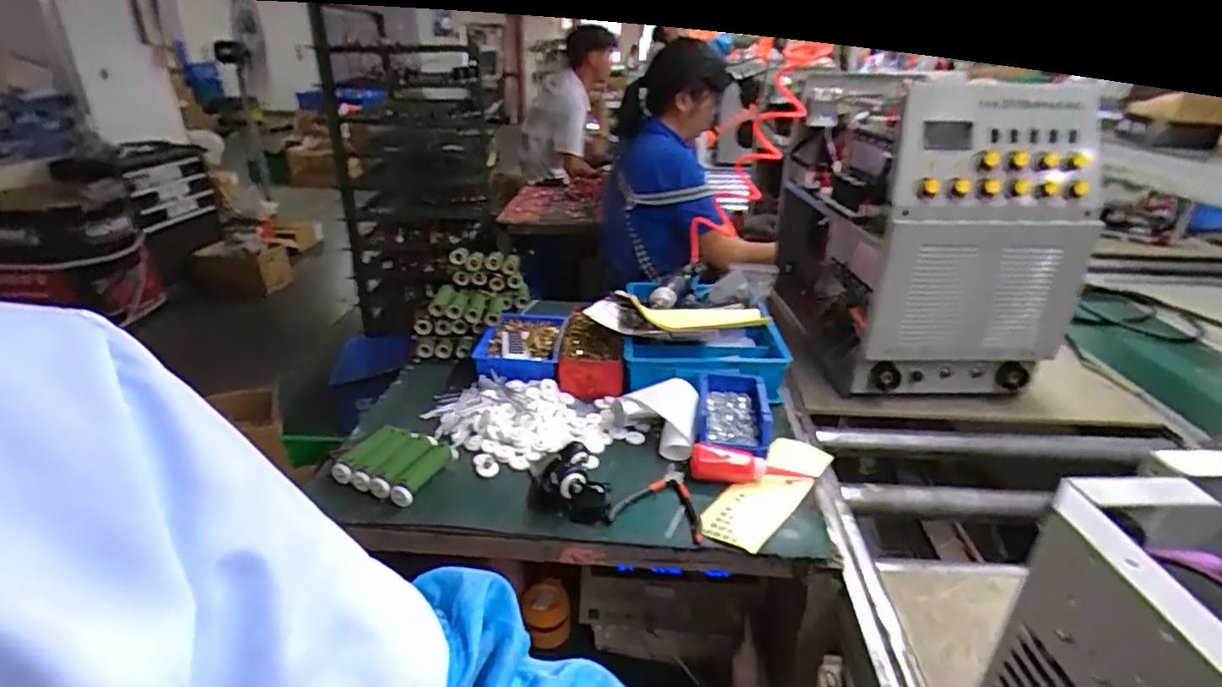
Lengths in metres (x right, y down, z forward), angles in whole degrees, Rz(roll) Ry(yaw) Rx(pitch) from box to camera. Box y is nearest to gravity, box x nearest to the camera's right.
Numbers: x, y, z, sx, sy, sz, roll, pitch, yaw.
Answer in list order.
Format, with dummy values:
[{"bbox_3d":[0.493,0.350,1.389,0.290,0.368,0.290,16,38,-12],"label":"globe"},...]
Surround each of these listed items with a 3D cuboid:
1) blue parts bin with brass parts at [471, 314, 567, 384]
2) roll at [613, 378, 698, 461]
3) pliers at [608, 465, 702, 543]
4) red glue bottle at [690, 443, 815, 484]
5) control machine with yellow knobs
[{"bbox_3d":[-0.163,0.006,1.116,0.147,0.051,0.215,2,26,1],"label":"blue parts bin with brass parts"},{"bbox_3d":[0.092,0.106,0.941,0.124,0.063,0.145,-22,34,-39],"label":"roll"},{"bbox_3d":[0.070,0.201,0.801,0.113,0.009,0.143,8,26,14],"label":"pliers"},{"bbox_3d":[0.196,0.170,0.847,0.170,0.037,0.045,2,26,2],"label":"red glue bottle"},{"bbox_3d":[0.580,-0.243,1.217,0.361,0.482,0.636,3,26,5],"label":"control machine with yellow knobs"}]

